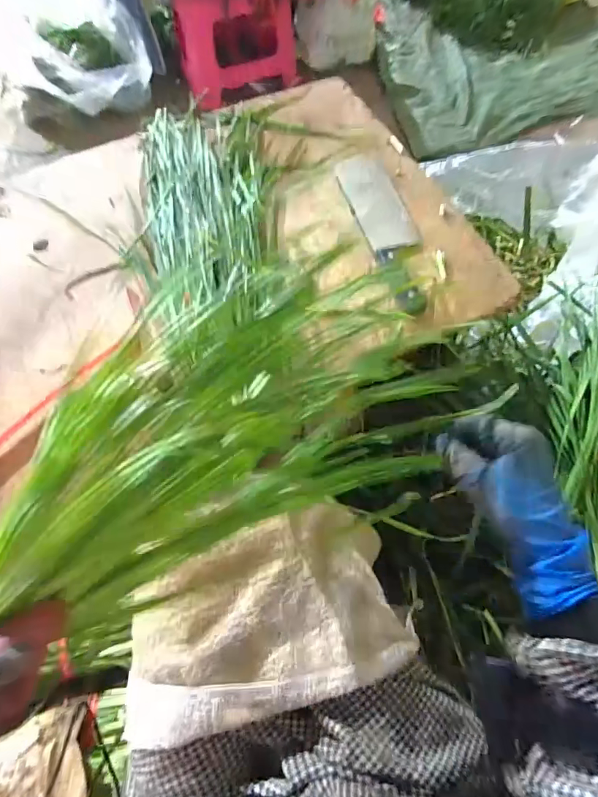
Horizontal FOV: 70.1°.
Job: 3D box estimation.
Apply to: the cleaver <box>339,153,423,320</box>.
[{"bbox_3d":[0.120,-0.227,0.563,0.074,0.015,0.266,-14,67,-5],"label":"cleaver"}]

